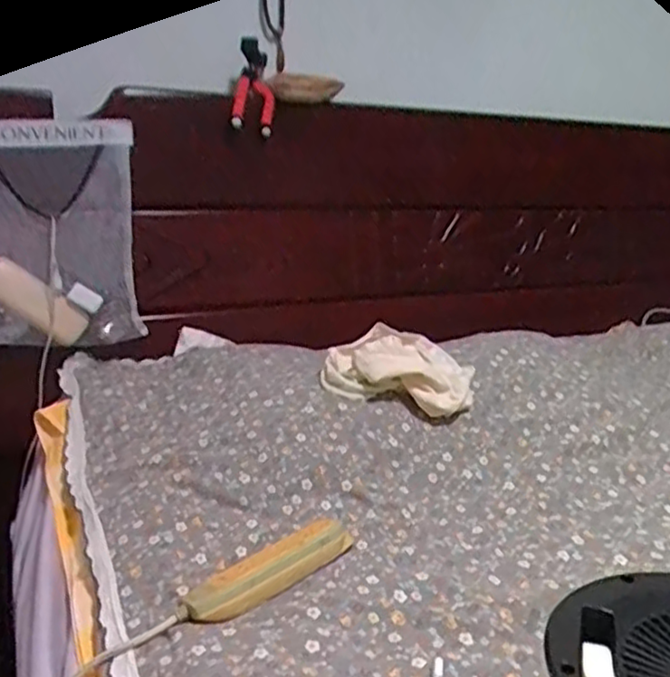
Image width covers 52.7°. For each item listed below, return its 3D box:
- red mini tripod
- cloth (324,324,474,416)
[{"bbox_3d":[-0.143,-0.438,1.165,0.075,0.175,0.047,-1,-18,-4],"label":"red mini tripod"},{"bbox_3d":[0.087,0.047,0.926,0.187,0.093,0.120,7,13,25],"label":"cloth"}]

